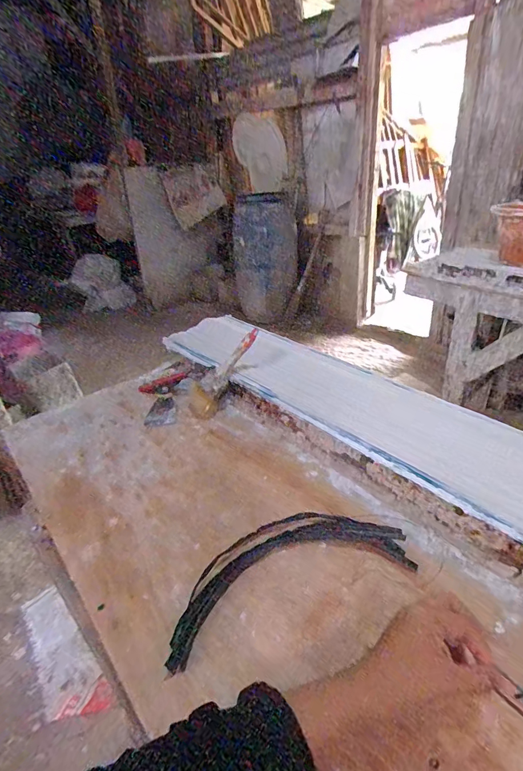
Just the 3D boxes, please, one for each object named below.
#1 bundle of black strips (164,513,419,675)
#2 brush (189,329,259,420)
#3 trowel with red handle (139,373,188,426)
[{"bbox_3d":[0.030,0.217,0.476,0.291,0.014,0.125,-14,32,-13],"label":"bundle of black strips"},{"bbox_3d":[-0.077,-0.028,0.781,0.070,0.030,0.200,28,82,43],"label":"brush"},{"bbox_3d":[-0.197,0.023,0.813,0.099,0.027,0.151,-14,32,-14],"label":"trowel with red handle"}]

